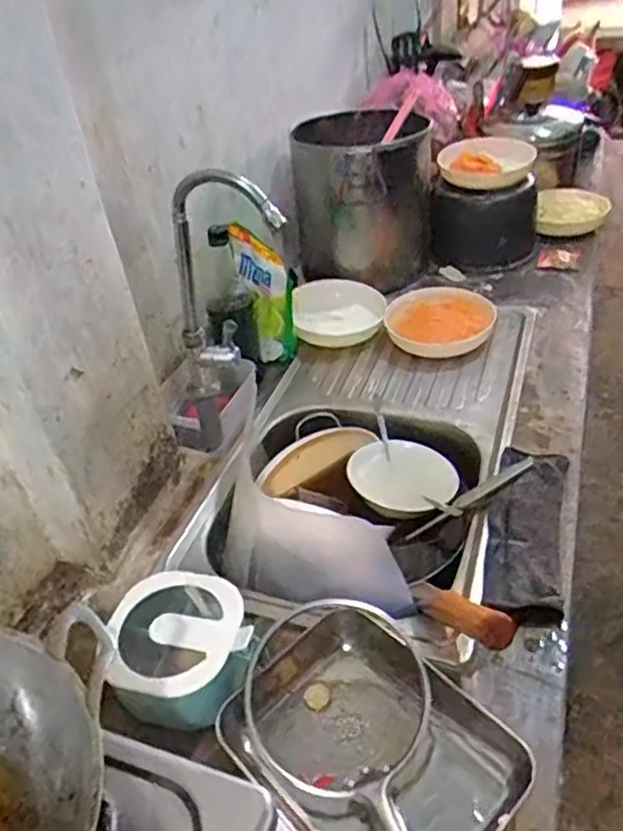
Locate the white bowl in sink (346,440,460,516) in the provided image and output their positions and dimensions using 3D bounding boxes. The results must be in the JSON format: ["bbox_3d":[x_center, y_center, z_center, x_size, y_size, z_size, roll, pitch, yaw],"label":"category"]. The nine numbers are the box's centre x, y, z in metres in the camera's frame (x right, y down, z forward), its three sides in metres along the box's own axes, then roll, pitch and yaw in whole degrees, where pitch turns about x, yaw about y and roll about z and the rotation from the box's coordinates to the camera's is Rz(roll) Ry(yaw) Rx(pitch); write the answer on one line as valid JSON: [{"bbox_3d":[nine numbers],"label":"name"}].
[{"bbox_3d":[0.128,0.091,0.935,0.145,0.046,0.138,-5,38,4],"label":"white bowl in sink"}]

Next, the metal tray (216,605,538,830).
[{"bbox_3d":[0.045,0.298,0.615,0.191,0.051,0.258,-32,44,-27],"label":"metal tray"}]

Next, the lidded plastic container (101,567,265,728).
[{"bbox_3d":[-0.131,0.241,0.684,0.141,0.078,0.143,-14,38,-8],"label":"lidded plastic container"}]

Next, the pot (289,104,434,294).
[{"bbox_3d":[0.102,-0.412,1.271,0.245,0.269,0.237,1,39,11],"label":"pot"}]

